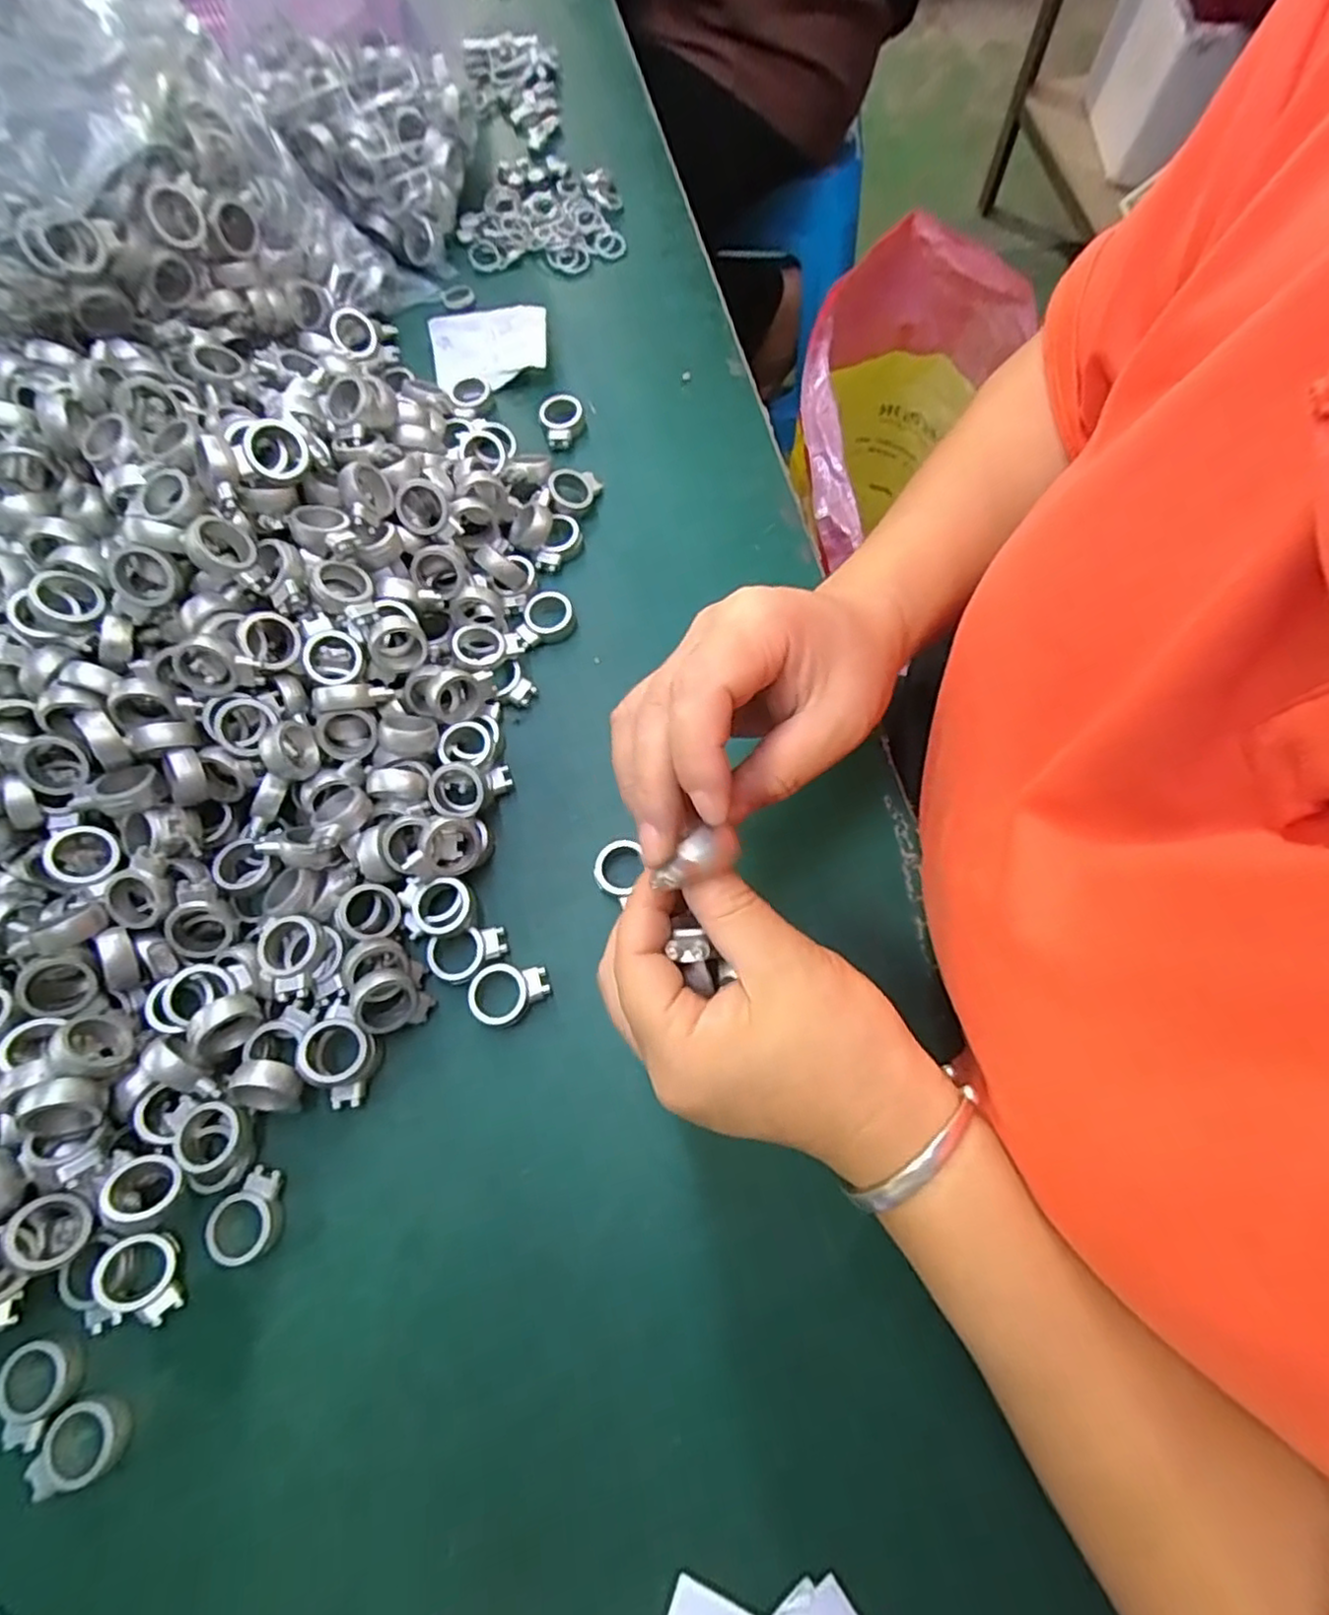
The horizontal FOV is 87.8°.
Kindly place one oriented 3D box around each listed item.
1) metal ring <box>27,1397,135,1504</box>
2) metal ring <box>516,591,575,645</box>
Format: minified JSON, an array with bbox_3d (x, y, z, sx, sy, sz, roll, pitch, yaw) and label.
[{"bbox_3d":[-0.213,0.231,0.250,0.032,0.009,0.024,-15,71,-3],"label":"metal ring"},{"bbox_3d":[-0.063,-0.101,0.365,0.030,0.007,0.027,-16,71,-3],"label":"metal ring"}]

